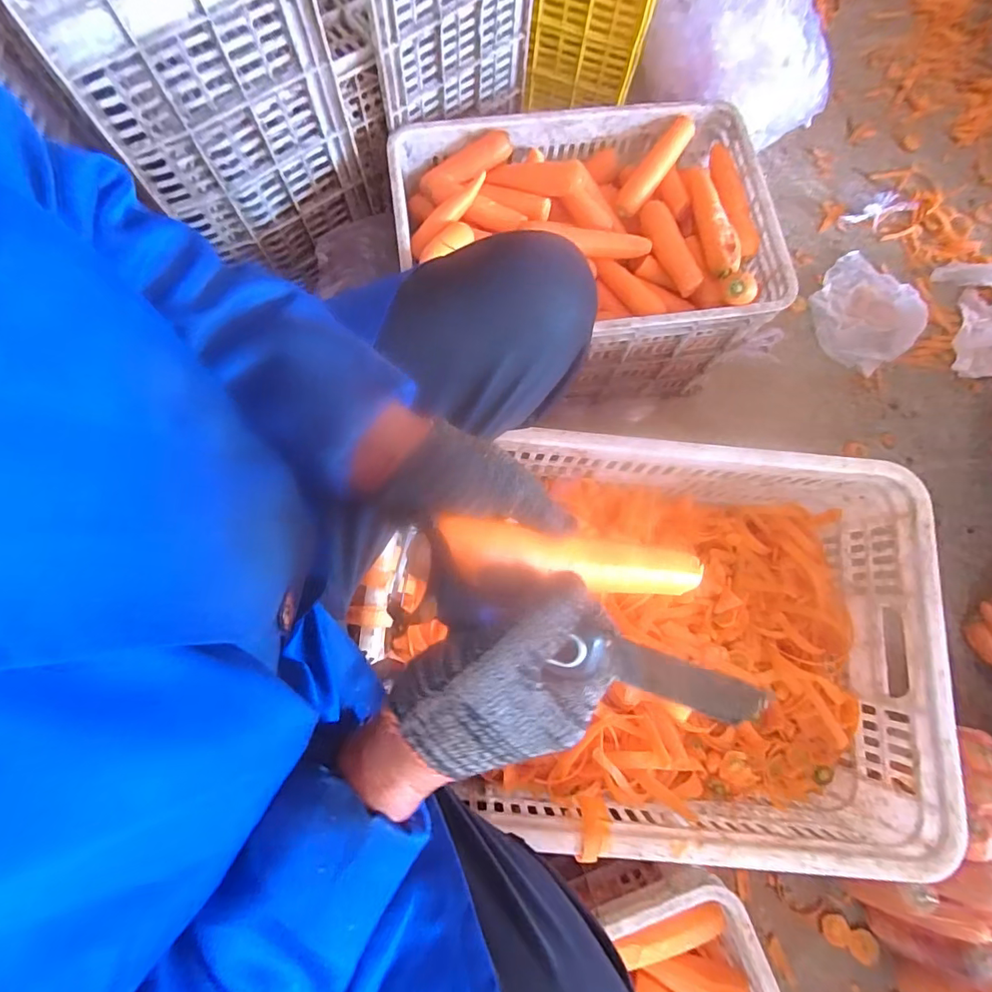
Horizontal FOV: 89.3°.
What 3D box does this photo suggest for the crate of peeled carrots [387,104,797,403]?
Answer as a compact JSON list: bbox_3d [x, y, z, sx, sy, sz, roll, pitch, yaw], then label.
[{"bbox_3d":[0.134,-0.362,0.805,0.543,0.243,0.368,-5,78,-2],"label":"crate of peeled carrots"}]

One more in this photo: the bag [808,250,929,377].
[{"bbox_3d":[0.703,-0.356,0.963,0.186,0.051,0.216,-35,80,-8],"label":"bag"}]

